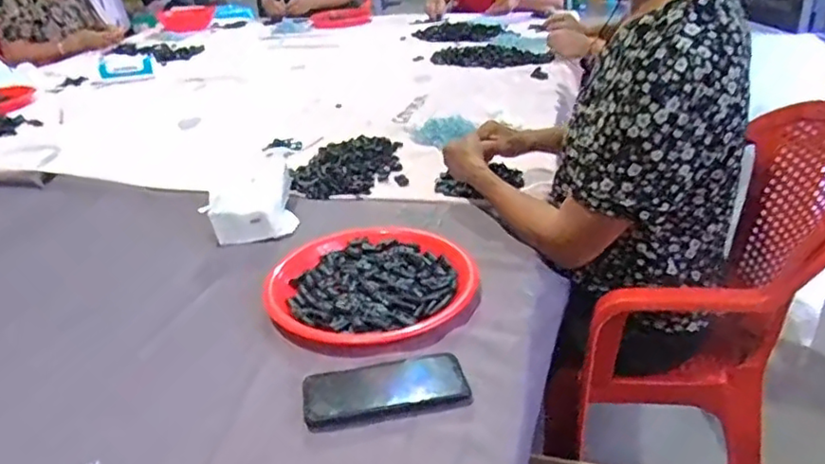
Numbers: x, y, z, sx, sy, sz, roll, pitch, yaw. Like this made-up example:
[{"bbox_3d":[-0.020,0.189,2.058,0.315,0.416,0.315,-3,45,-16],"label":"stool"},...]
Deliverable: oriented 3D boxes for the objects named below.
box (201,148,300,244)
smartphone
[{"bbox_3d":[-0.250,-0.061,0.997,0.122,0.078,0.173,-6,29,-6],"label":"box"},{"bbox_3d":[-0.027,0.156,0.637,0.160,0.007,0.085,-9,29,-11],"label":"smartphone"}]

